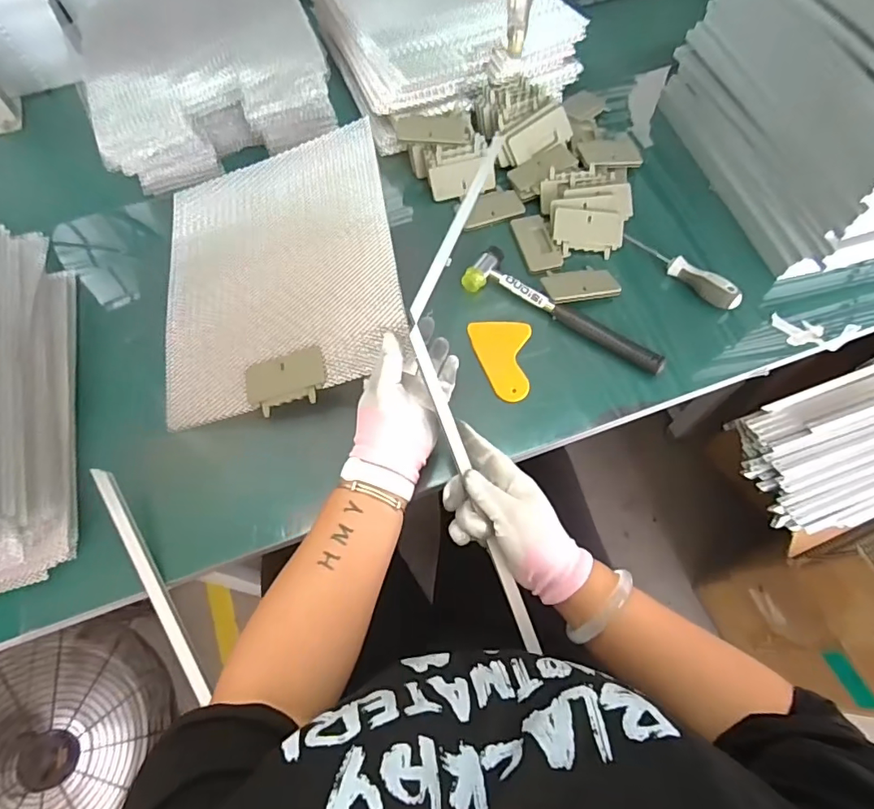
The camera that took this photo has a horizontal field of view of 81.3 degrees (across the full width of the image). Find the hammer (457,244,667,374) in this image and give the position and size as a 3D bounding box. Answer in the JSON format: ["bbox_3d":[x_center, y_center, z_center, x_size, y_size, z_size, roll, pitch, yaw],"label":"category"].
[{"bbox_3d":[0.139,-0.098,0.579,0.241,0.026,0.055,36,70,17],"label":"hammer"}]

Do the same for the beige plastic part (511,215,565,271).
[{"bbox_3d":[0.124,-0.202,0.633,0.045,0.009,0.091,-14,64,-6],"label":"beige plastic part"}]

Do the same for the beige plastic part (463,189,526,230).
[{"bbox_3d":[0.070,-0.256,0.660,0.081,0.012,0.047,-16,65,-7],"label":"beige plastic part"}]

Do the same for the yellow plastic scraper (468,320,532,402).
[{"bbox_3d":[0.069,-0.050,0.570,0.068,0.007,0.095,3,67,10],"label":"yellow plastic scraper"}]

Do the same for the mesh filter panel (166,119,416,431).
[{"bbox_3d":[-0.181,-0.158,0.572,0.272,0.013,0.323,-16,68,10],"label":"mesh filter panel"}]

